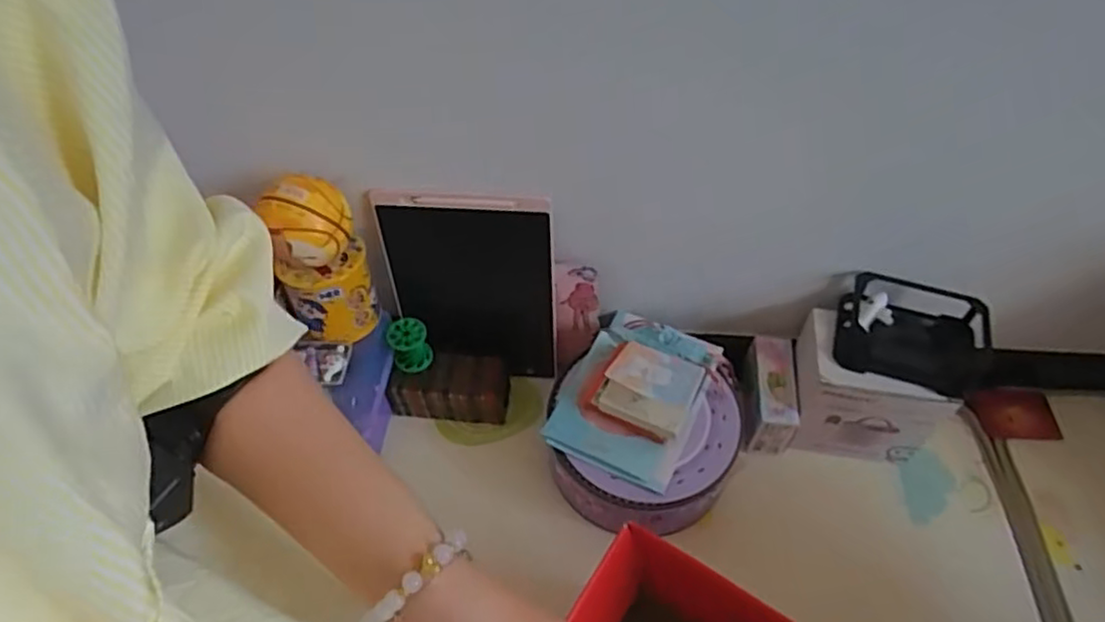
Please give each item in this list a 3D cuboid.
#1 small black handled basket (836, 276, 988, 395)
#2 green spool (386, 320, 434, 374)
[{"bbox_3d":[0.371,0.023,0.673,0.146,0.038,0.107,14,55,13],"label":"small black handled basket"},{"bbox_3d":[-0.169,0.041,0.788,0.044,0.050,0.043,-1,53,2],"label":"green spool"}]

